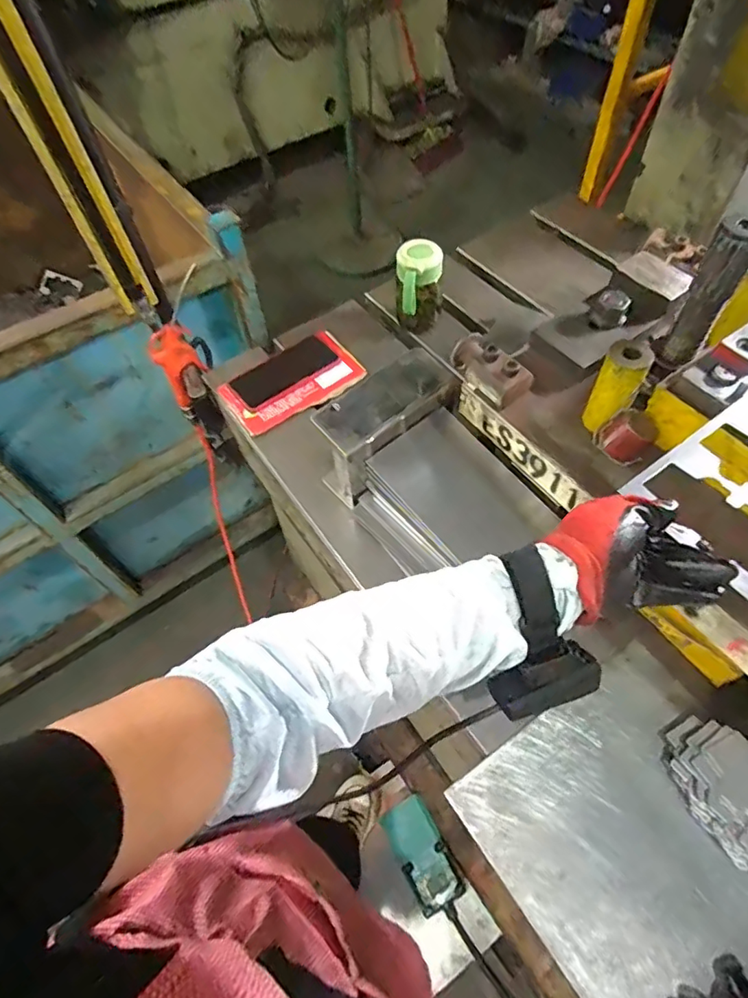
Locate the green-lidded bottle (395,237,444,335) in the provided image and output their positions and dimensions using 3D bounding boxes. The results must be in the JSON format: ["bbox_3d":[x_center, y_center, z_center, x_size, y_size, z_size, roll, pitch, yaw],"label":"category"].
[{"bbox_3d":[0.067,-0.309,0.813,0.069,0.126,0.072,3,57,5],"label":"green-lidded bottle"}]

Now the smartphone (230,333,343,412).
[{"bbox_3d":[-0.136,-0.193,0.812,0.157,0.014,0.084,-35,63,-13],"label":"smartphone"}]

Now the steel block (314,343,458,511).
[{"bbox_3d":[0.014,-0.082,0.665,0.167,0.132,0.074,-38,63,-20],"label":"steel block"}]

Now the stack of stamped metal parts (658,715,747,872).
[{"bbox_3d":[0.322,0.262,0.476,0.086,0.050,0.139,-40,63,-21],"label":"stack of stamped metal parts"}]

